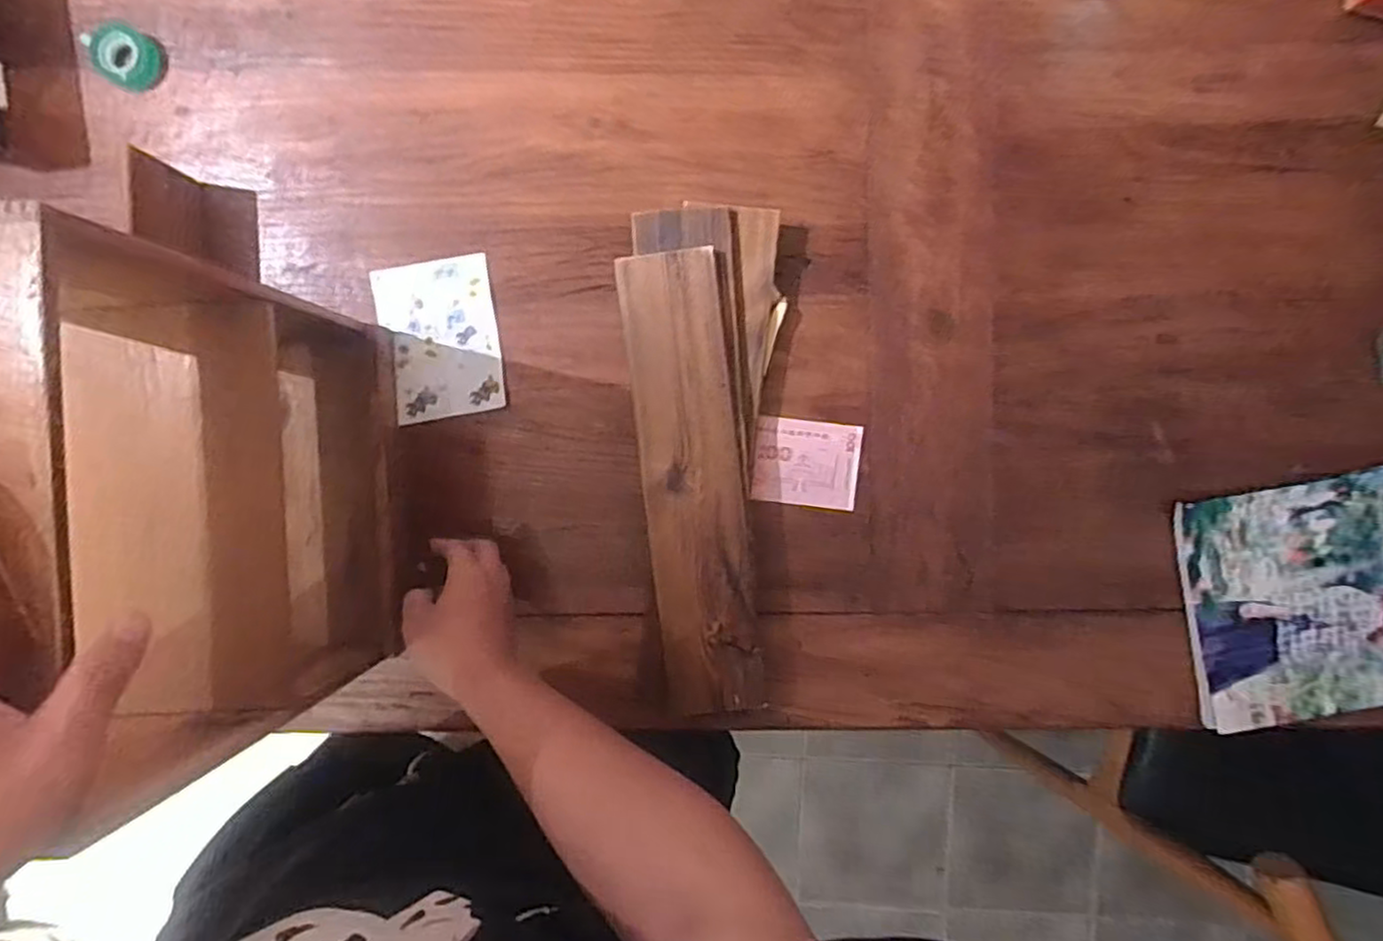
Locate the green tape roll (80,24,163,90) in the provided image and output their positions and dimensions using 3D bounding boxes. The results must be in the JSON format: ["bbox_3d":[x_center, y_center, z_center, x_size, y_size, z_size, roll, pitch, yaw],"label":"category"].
[{"bbox_3d":[-0.511,-0.375,0.639,0.054,0.014,0.055,0,91,2],"label":"green tape roll"}]

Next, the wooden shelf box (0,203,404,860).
[{"bbox_3d":[-0.350,0.027,0.484,0.152,0.339,0.294,-4,91,2],"label":"wooden shelf box"}]

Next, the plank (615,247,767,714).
[{"bbox_3d":[0.003,0.016,0.606,0.088,0.016,0.397,-6,94,5],"label":"plank"}]

